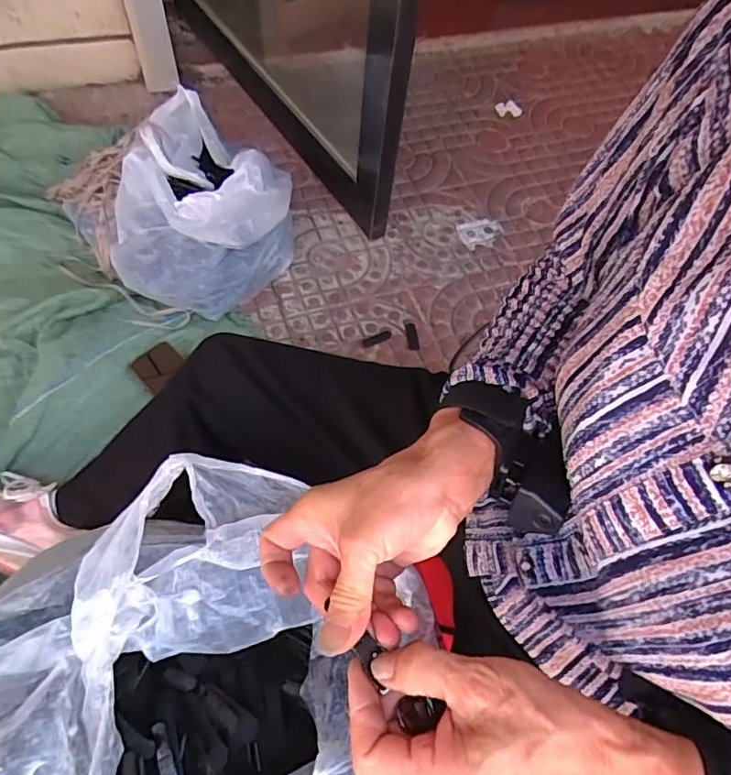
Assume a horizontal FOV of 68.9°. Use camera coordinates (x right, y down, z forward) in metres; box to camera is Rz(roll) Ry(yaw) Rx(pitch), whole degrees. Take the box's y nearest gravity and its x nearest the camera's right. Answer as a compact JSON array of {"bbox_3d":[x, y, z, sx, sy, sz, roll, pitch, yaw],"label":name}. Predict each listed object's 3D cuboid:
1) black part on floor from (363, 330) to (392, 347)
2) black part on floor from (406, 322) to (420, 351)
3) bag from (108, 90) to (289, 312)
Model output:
[{"bbox_3d":[0.022,-0.090,0.977,0.057,0.004,0.018,-25,64,-17],"label":"black part on floor"},{"bbox_3d":[0.087,-0.094,0.989,0.020,0.006,0.059,-6,60,-7],"label":"black part on floor"},{"bbox_3d":[-0.276,-0.352,0.971,0.270,0.224,0.419,10,58,1],"label":"bag"}]

